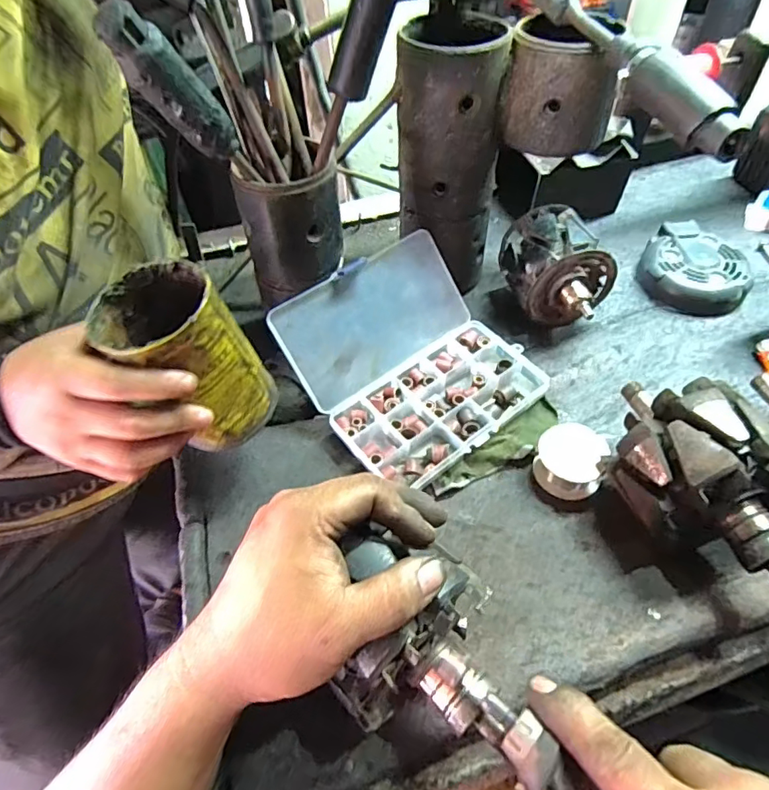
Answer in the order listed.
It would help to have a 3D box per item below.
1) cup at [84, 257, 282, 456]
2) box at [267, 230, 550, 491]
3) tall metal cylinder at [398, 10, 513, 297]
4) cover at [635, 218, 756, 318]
[{"bbox_3d":[-0.129,-0.022,0.346,0.082,0.109,0.074,14,53,14],"label":"cup"},{"bbox_3d":[0.024,-0.035,0.450,0.176,0.076,0.171,-34,57,-22],"label":"box"},{"bbox_3d":[0.057,-0.208,0.483,0.087,0.210,0.094,5,51,7],"label":"tall metal cylinder"},{"bbox_3d":[0.324,-0.134,0.550,0.099,0.036,0.103,17,54,16],"label":"cover"}]

